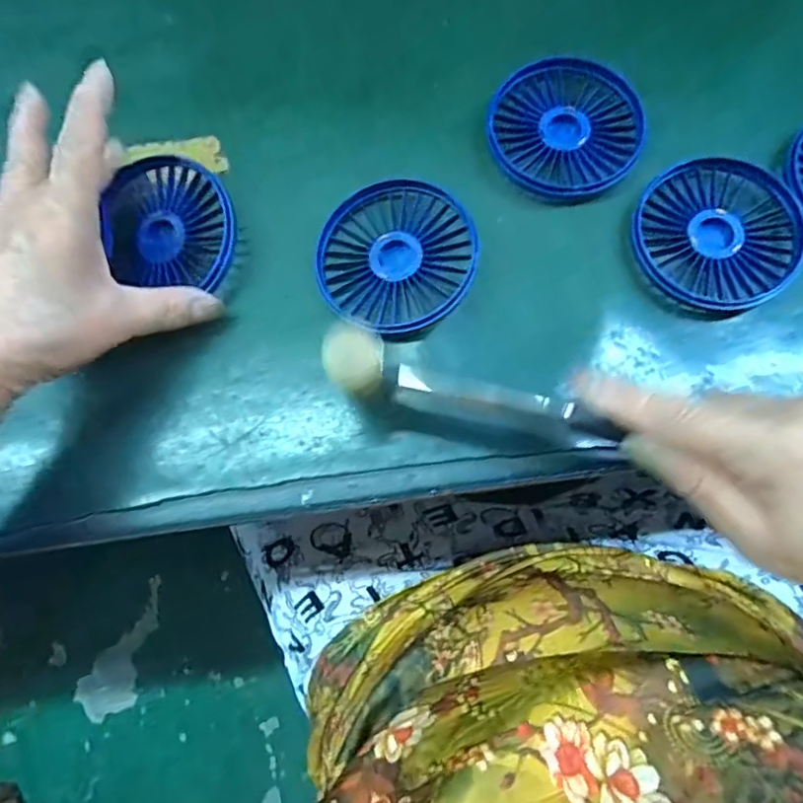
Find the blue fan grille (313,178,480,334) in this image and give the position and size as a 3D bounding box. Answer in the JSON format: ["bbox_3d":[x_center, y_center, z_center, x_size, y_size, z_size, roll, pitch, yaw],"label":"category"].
[{"bbox_3d":[-0.004,-0.080,0.317,0.084,0.022,0.085,0,77,2],"label":"blue fan grille"}]

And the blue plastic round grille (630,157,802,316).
[{"bbox_3d":[0.170,-0.090,0.315,0.085,0.014,0.084,0,77,2],"label":"blue plastic round grille"}]

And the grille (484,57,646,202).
[{"bbox_3d":[0.093,-0.156,0.331,0.084,0.009,0.085,0,77,2],"label":"grille"}]

